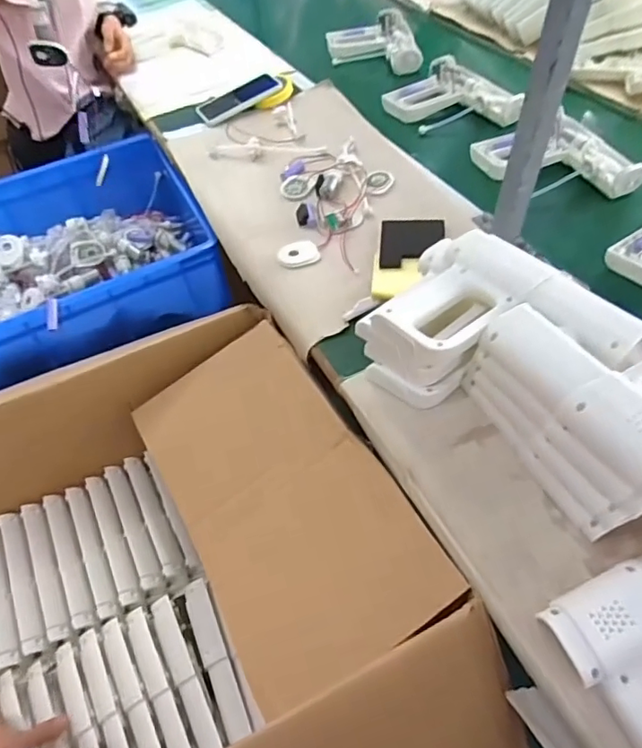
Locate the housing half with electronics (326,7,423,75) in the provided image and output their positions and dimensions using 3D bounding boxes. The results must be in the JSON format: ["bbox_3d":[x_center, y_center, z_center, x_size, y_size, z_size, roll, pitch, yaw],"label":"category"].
[{"bbox_3d":[0.111,-0.729,1.179,0.188,0.045,0.237,-4,52,1],"label":"housing half with electronics"}]

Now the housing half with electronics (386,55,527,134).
[{"bbox_3d":[0.245,-0.512,1.006,0.183,0.045,0.226,-30,56,-18],"label":"housing half with electronics"}]

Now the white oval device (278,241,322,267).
[{"bbox_3d":[-0.031,-0.169,0.762,0.058,0.017,0.039,-8,52,-2],"label":"white oval device"}]

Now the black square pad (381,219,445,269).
[{"bbox_3d":[0.130,-0.186,0.755,0.087,0.006,0.099,3,53,6],"label":"black square pad"}]

